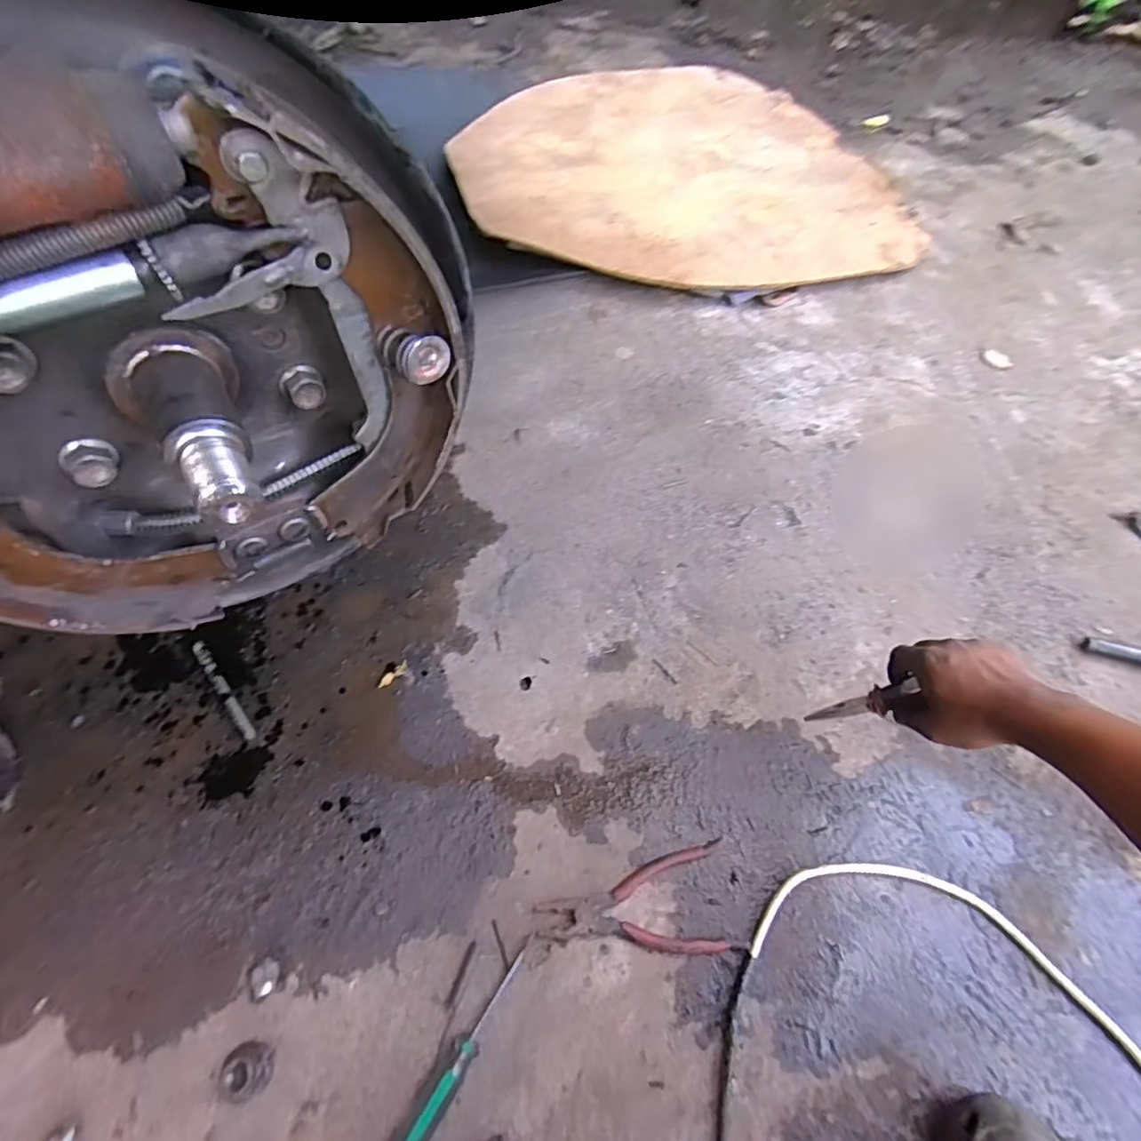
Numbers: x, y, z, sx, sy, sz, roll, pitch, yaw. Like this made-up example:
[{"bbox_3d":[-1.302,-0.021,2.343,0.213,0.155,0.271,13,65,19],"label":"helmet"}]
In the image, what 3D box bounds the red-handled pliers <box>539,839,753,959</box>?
[{"bbox_3d":[0.063,0.319,0.561,0.185,0.008,0.090,-4,60,-5],"label":"red-handled pliers"}]

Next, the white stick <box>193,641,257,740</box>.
[{"bbox_3d":[-0.394,0.135,0.667,0.014,0.005,0.141,-35,66,-20],"label":"white stick"}]

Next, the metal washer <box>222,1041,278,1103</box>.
[{"bbox_3d":[-0.273,0.421,0.494,0.042,0.013,0.039,-14,61,-10],"label":"metal washer"}]

